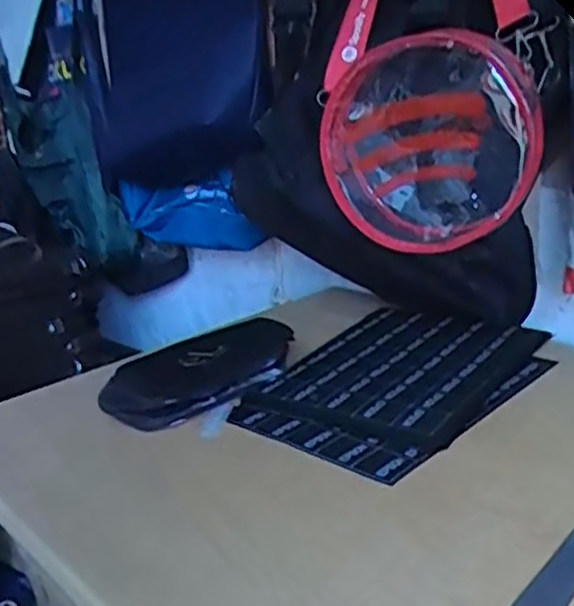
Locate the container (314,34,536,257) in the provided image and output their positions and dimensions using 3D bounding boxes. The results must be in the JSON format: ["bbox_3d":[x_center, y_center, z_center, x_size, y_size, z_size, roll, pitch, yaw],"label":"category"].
[{"bbox_3d":[0.146,-0.160,0.757,0.202,0.204,0.069,2,20,23],"label":"container"}]

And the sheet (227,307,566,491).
[{"bbox_3d":[0.114,0.075,0.778,0.230,0.011,0.337,9,24,38],"label":"sheet"}]

